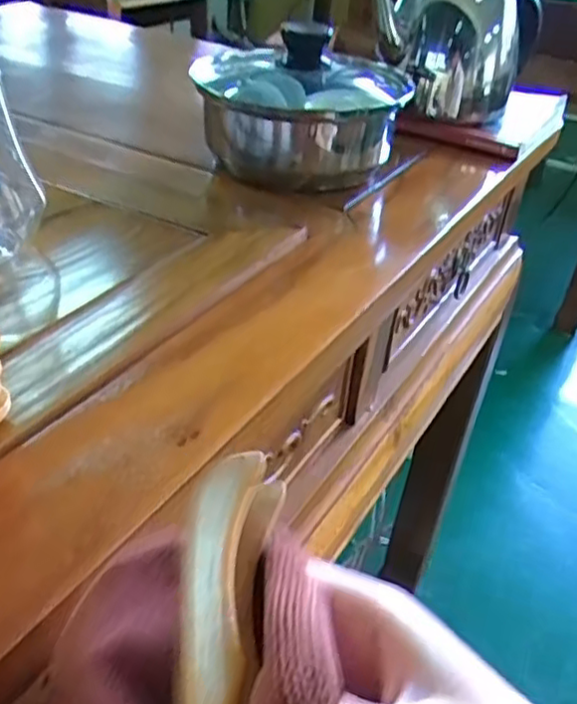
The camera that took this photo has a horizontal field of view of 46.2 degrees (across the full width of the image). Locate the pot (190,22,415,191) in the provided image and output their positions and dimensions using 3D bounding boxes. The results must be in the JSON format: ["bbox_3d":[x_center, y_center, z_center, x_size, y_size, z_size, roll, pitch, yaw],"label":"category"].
[{"bbox_3d":[0.013,-0.187,0.513,0.144,0.093,0.136,6,36,3],"label":"pot"}]

